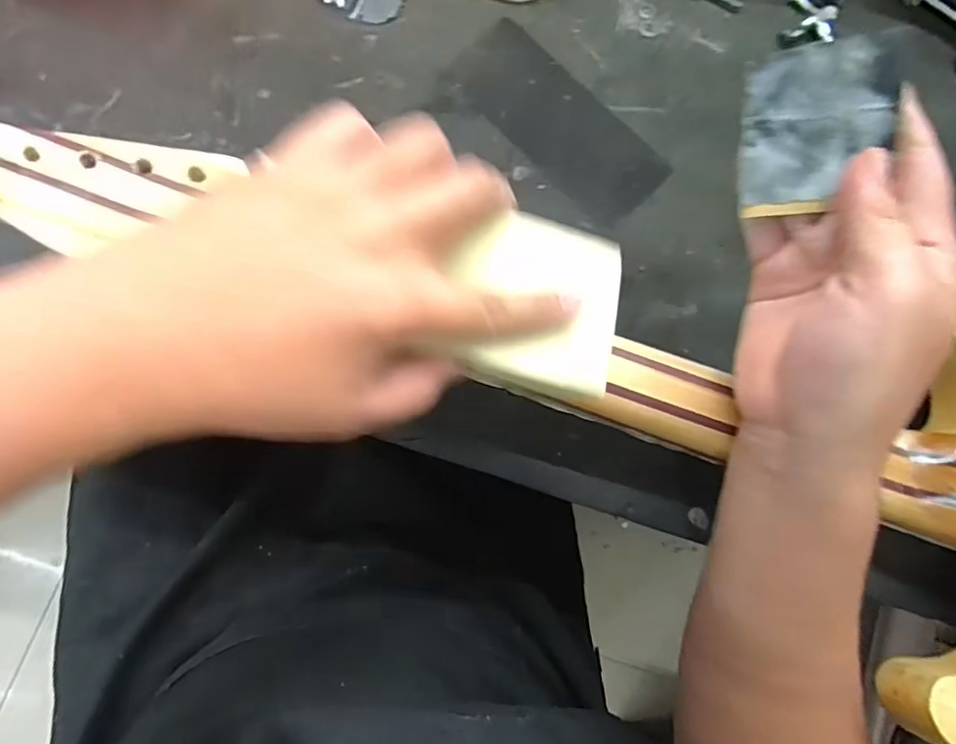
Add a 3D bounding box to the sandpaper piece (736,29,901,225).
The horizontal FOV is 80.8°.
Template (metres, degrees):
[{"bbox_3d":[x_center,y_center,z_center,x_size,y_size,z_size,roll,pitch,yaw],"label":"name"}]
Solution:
[{"bbox_3d":[0.156,-0.113,0.262,0.059,0.007,0.074,7,100,33],"label":"sandpaper piece"}]

